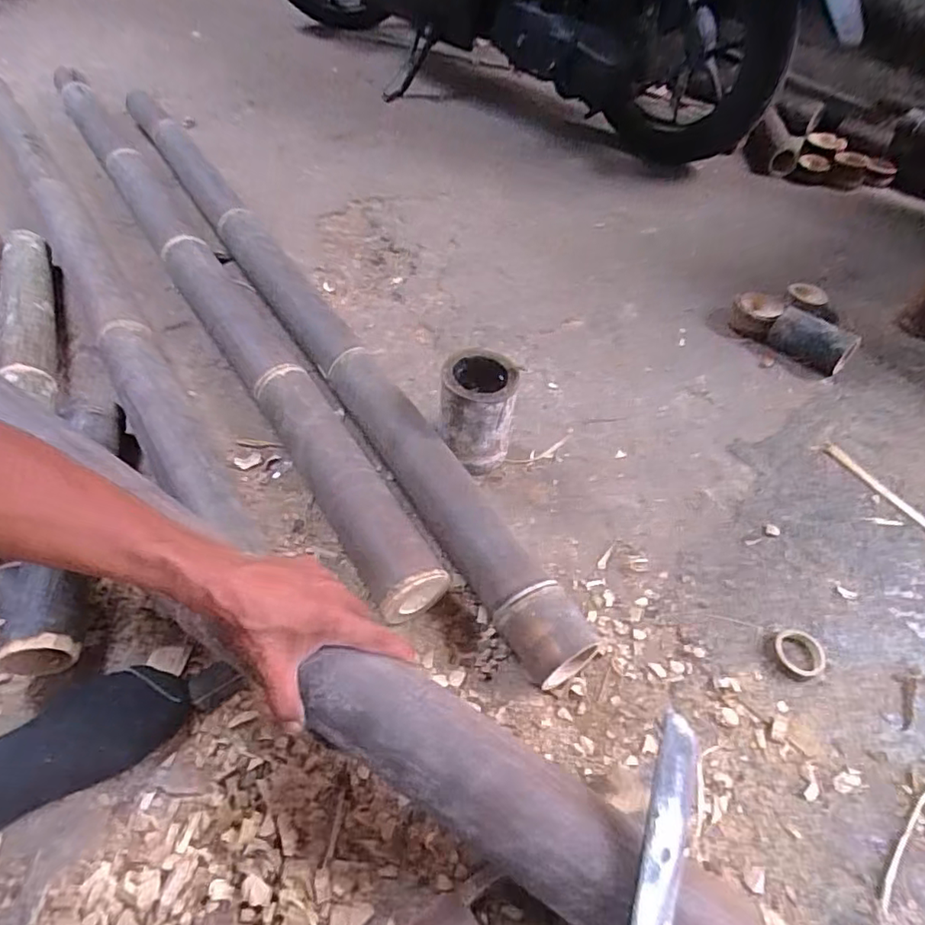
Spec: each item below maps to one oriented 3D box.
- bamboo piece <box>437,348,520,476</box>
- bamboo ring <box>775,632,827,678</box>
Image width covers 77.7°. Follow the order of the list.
[{"bbox_3d":[0.019,-0.061,0.756,0.090,0.143,0.090,8,49,4],"label":"bamboo piece"},{"bbox_3d":[0.366,0.208,0.623,0.048,0.014,0.050,1,49,-2],"label":"bamboo ring"}]

